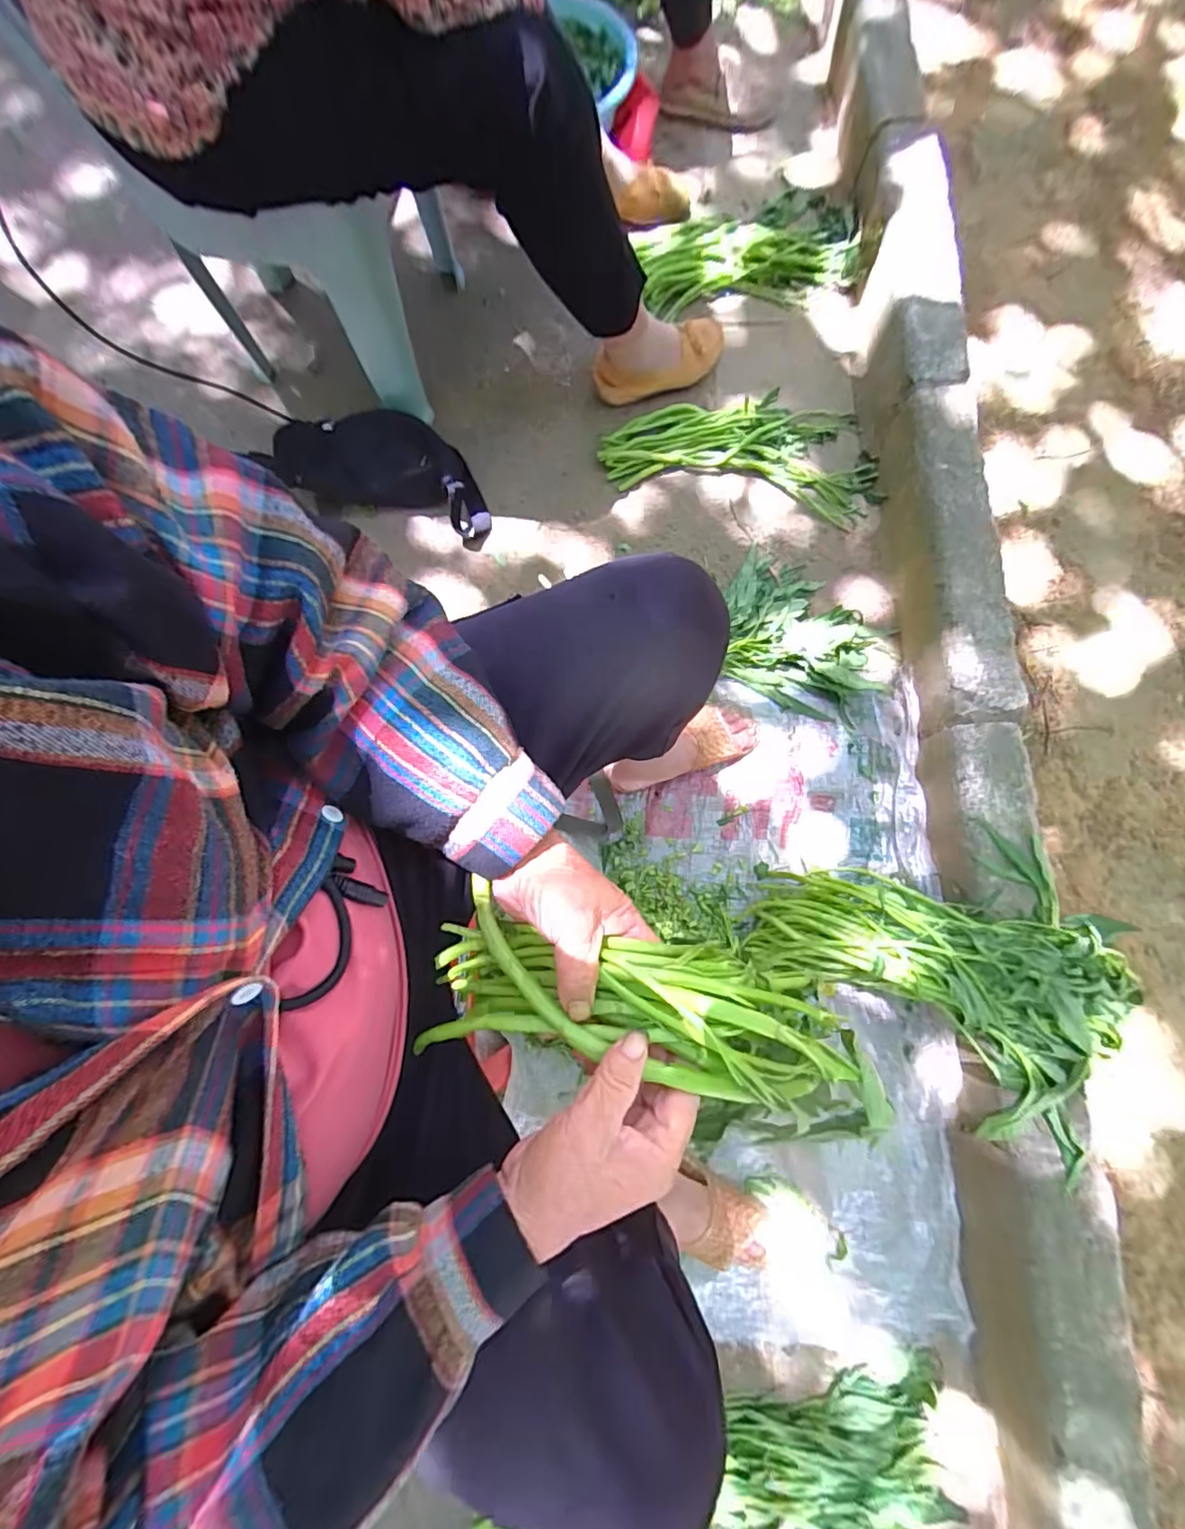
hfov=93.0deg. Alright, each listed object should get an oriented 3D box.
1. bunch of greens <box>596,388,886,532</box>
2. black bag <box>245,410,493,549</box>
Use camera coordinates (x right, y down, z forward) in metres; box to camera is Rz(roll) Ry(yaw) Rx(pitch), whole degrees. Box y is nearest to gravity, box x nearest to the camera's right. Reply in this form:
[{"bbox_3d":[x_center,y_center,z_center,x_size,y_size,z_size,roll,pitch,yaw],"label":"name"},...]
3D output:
[{"bbox_3d":[0.253,-0.532,0.932,0.449,0.040,0.208,11,79,2],"label":"bunch of greens"},{"bbox_3d":[-0.313,-0.469,0.890,0.319,0.096,0.123,18,79,4],"label":"black bag"}]

